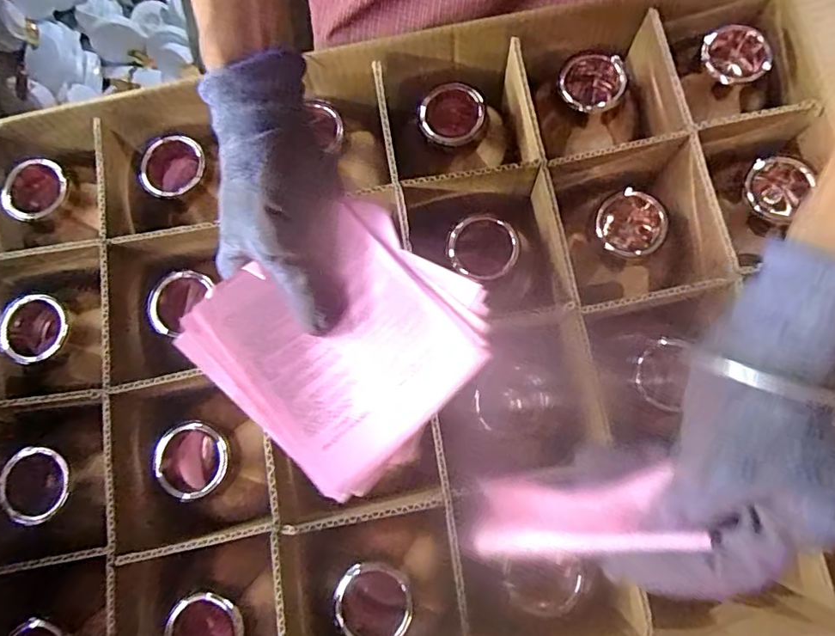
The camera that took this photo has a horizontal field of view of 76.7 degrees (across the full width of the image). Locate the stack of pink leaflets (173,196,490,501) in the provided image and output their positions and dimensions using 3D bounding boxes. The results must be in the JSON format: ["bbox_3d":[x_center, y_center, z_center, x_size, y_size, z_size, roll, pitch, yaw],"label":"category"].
[{"bbox_3d":[-0.040,0.007,0.278,0.126,0.013,0.125,42,82,10],"label":"stack of pink leaflets"}]

